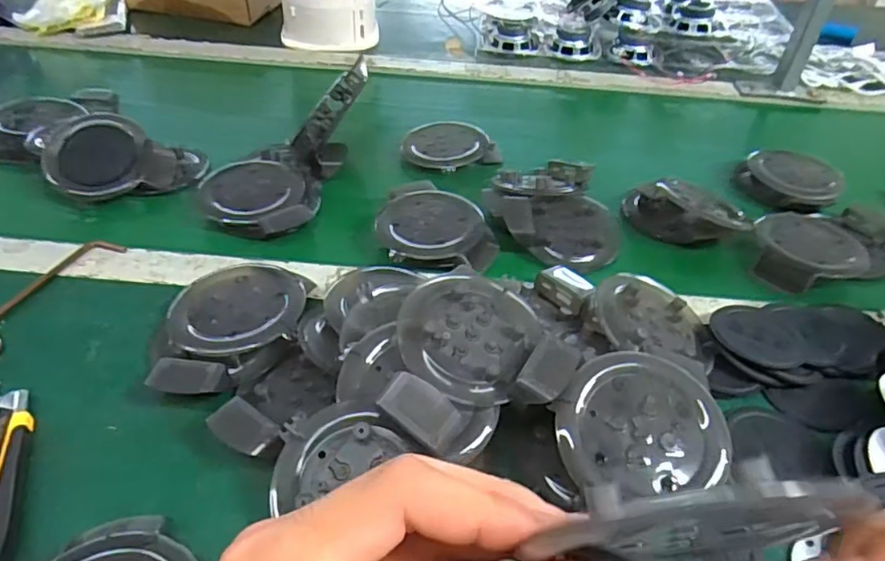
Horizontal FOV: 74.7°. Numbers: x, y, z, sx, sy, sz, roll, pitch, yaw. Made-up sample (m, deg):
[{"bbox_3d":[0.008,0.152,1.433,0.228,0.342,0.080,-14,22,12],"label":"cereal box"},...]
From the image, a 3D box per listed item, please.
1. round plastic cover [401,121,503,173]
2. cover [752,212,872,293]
[{"bbox_3d":[0.008,-0.140,0.609,0.090,0.024,0.074,32,49,29],"label":"round plastic cover"},{"bbox_3d":[0.316,-0.025,0.501,0.084,0.031,0.091,22,45,20],"label":"cover"}]

